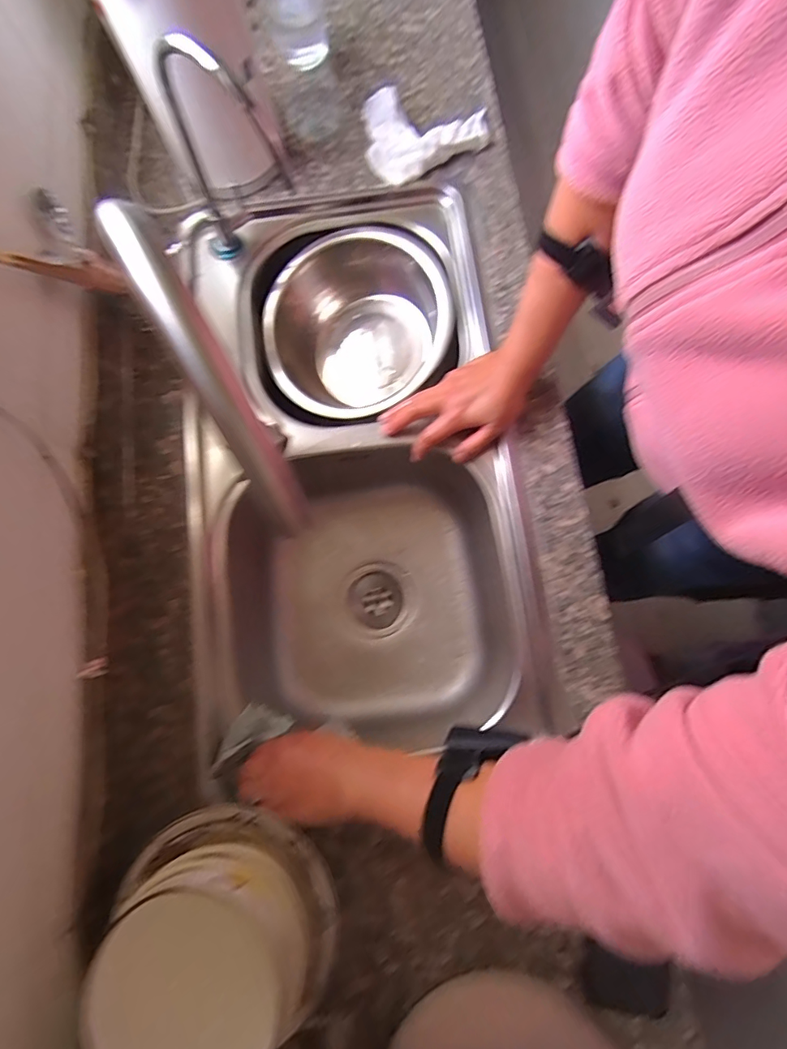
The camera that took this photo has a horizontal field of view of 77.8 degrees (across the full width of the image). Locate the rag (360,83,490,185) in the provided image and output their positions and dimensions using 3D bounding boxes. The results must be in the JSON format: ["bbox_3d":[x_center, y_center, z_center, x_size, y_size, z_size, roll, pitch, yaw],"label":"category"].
[{"bbox_3d":[0.047,-0.543,0.682,0.173,0.037,0.133,-1,78,1],"label":"rag"}]

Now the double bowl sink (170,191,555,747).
[{"bbox_3d":[-0.053,-0.080,0.691,0.381,0.201,0.731,-6,78,0],"label":"double bowl sink"}]

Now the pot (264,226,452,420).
[{"bbox_3d":[-0.051,-0.270,0.706,0.251,0.137,0.268,0,78,1],"label":"pot"}]

